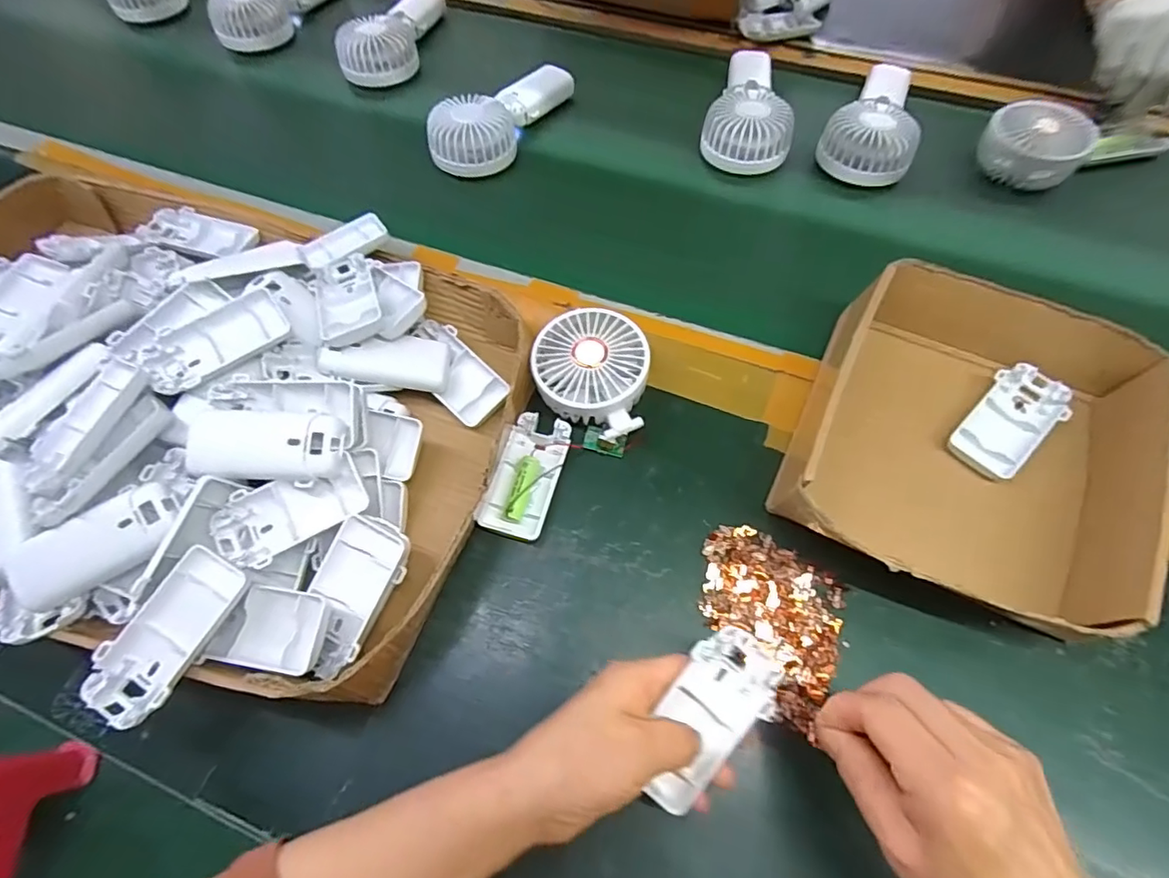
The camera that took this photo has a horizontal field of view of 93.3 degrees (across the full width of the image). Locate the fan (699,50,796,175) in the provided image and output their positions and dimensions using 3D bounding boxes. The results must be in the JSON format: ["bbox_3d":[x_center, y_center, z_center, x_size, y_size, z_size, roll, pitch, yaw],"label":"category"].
[{"bbox_3d":[0.180,-0.354,0.577,0.088,0.042,0.185,15,65,11],"label":"fan"}]

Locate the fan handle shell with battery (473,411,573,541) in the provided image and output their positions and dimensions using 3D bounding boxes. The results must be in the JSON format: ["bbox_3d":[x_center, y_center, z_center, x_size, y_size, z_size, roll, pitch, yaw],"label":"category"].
[{"bbox_3d":[-0.044,0.027,0.412,0.050,0.016,0.095,12,64,9],"label":"fan handle shell with battery"}]

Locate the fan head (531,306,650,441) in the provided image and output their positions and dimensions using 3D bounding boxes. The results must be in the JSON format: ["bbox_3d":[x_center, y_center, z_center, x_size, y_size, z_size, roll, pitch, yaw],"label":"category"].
[{"bbox_3d":[0.004,-0.048,0.428,0.088,0.044,0.098,7,63,7],"label":"fan head"}]

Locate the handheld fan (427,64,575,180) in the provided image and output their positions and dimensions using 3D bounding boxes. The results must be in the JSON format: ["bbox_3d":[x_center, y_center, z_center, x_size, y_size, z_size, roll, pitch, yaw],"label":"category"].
[{"bbox_3d":[-0.088,-0.346,0.586,0.074,0.055,0.173,27,67,16],"label":"handheld fan"}]

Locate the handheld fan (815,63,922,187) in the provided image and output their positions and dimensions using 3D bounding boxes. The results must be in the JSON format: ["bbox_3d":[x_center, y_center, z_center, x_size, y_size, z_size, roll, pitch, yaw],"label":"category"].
[{"bbox_3d":[0.304,-0.333,0.561,0.089,0.038,0.184,26,67,15],"label":"handheld fan"}]

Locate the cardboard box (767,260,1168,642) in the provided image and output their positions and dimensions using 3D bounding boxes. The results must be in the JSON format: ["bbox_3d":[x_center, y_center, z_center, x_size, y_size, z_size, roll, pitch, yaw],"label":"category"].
[{"bbox_3d":[0.264,-0.004,0.378,0.202,0.073,0.208,28,68,16],"label":"cardboard box"}]

